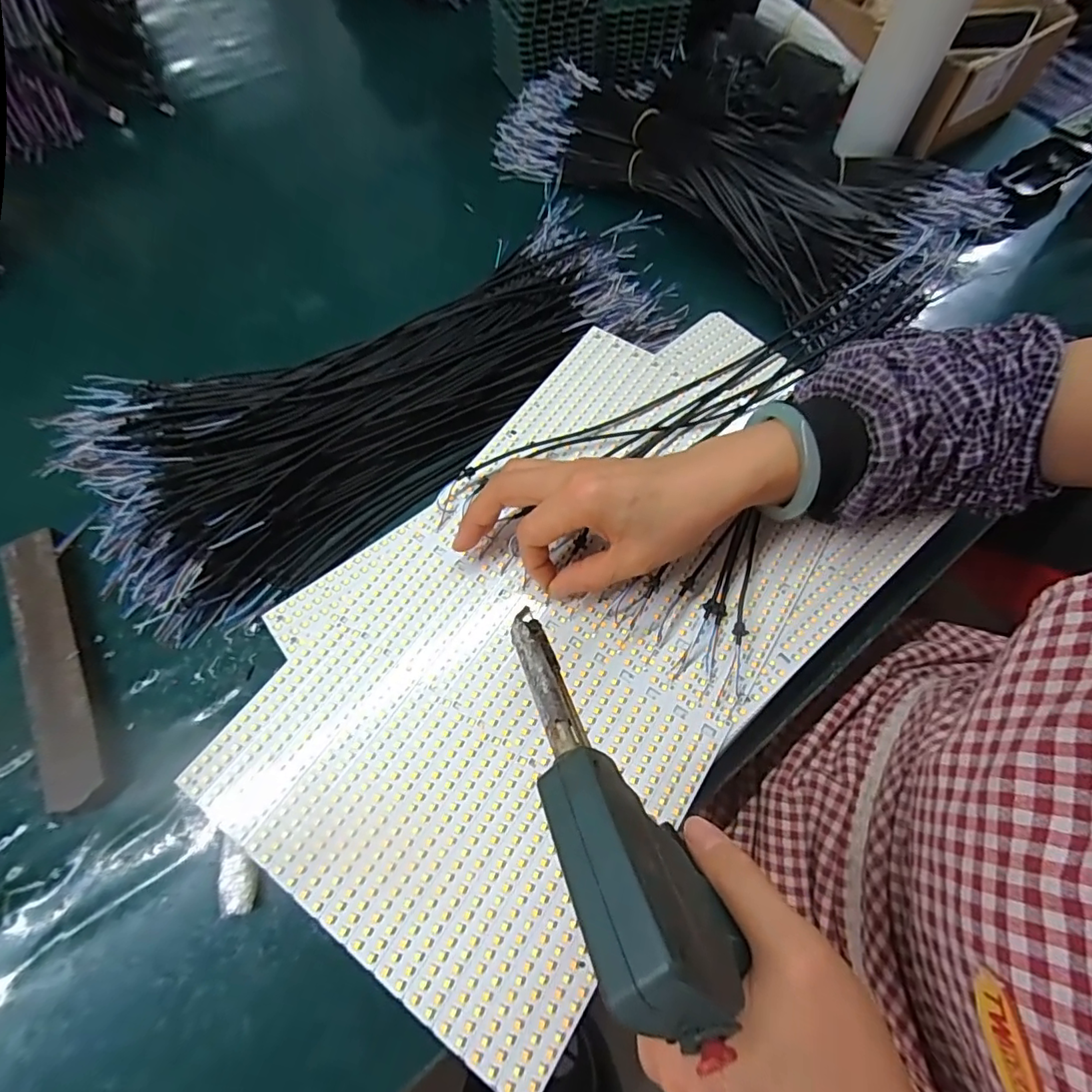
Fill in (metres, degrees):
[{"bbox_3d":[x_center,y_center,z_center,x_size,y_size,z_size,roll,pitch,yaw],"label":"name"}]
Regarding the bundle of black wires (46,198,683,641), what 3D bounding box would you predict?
[{"bbox_3d":[-0.107,-0.142,0.422,0.496,0.079,0.189,-33,68,-15],"label":"bundle of black wires"}]

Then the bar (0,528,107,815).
[{"bbox_3d":[-0.325,0.074,0.350,0.037,0.019,0.199,-28,69,-12],"label":"bar"}]

